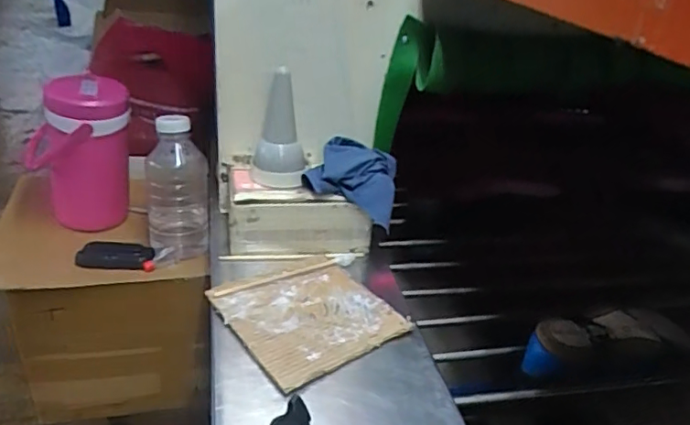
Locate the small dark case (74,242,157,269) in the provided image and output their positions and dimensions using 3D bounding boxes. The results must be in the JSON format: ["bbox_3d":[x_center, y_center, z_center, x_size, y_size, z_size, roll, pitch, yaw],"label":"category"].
[{"bbox_3d":[-0.352,0.066,0.834,0.112,0.028,0.044,4,28,-5],"label":"small dark case"}]

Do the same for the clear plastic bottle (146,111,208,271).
[{"bbox_3d":[-0.254,-0.027,0.828,0.090,0.205,0.091,-3,30,-18],"label":"clear plastic bottle"}]

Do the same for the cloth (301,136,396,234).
[{"bbox_3d":[0.007,-0.042,0.743,0.123,0.086,0.082,6,28,-1],"label":"cloth"}]

